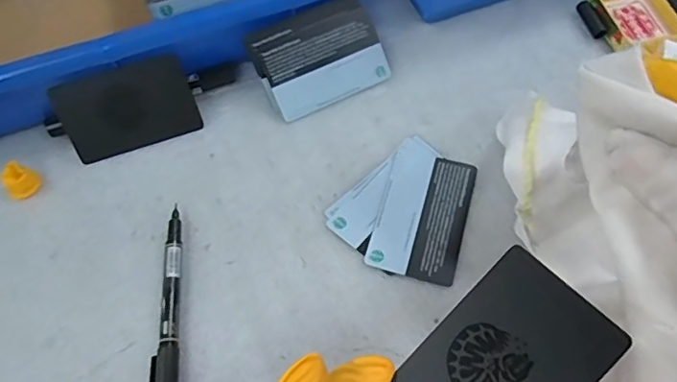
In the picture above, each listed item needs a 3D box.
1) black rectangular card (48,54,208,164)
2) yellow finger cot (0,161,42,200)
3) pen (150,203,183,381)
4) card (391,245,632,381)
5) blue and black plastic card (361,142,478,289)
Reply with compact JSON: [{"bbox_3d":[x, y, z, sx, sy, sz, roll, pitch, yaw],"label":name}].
[{"bbox_3d":[-0.139,-0.055,0.354,0.084,0.056,0.004,-19,31,-8],"label":"black rectangular card"},{"bbox_3d":[-0.208,-0.007,0.349,0.018,0.016,0.021,36,69,17],"label":"yellow finger cot"},{"bbox_3d":[-0.097,0.069,0.308,0.015,0.011,0.130,-4,63,-1],"label":"pen"},{"bbox_3d":[0.060,0.068,0.203,0.084,0.004,0.053,-46,67,-2],"label":"card"},{"bbox_3d":[0.054,0.012,0.337,0.054,0.004,0.089,16,65,9],"label":"blue and black plastic card"}]

